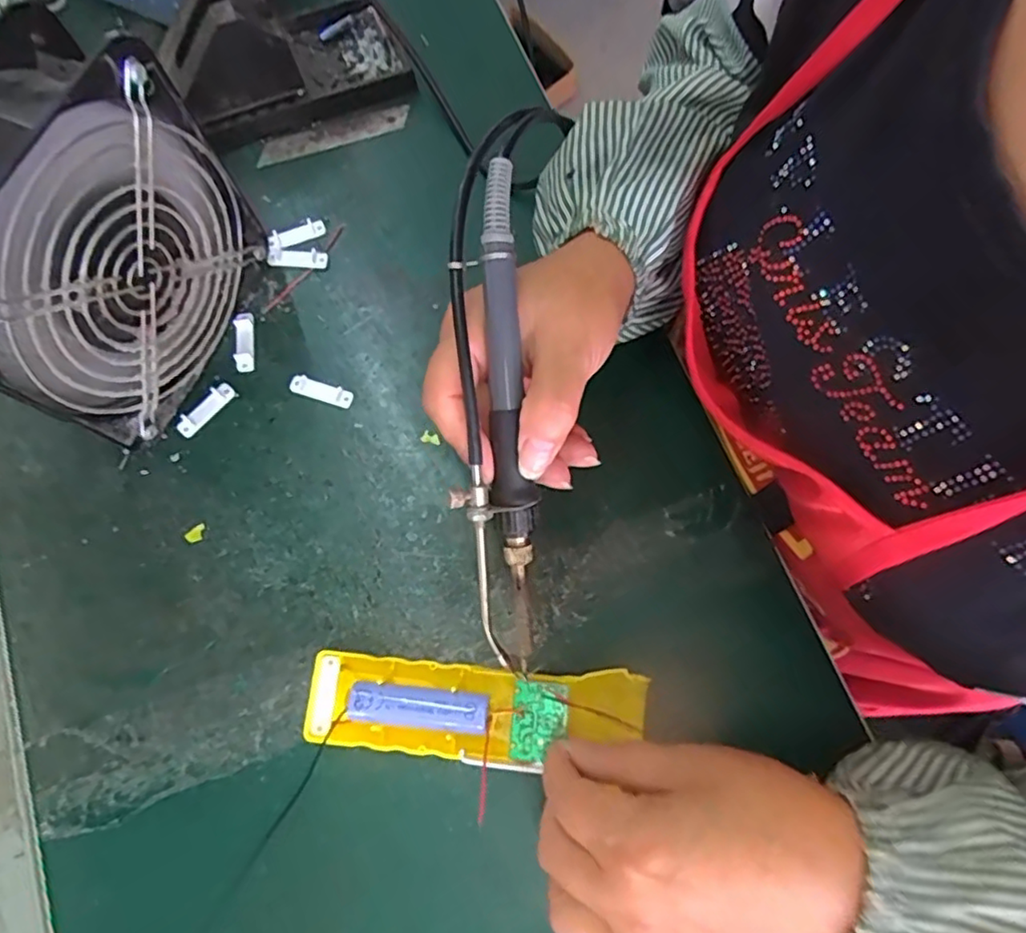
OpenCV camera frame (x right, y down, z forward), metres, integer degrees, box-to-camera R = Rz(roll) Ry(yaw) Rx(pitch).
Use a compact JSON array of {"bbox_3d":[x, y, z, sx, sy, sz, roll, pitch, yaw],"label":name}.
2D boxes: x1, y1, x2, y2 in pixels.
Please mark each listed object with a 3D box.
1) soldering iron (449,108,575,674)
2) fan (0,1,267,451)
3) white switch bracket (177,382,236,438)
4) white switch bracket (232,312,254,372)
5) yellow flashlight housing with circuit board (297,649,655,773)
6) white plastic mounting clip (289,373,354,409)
[{"bbox_3d":[-0.004,-0.026,0.250,0.038,0.021,0.218,-1,98,2],"label":"soldering iron"},{"bbox_3d":[-0.201,-0.101,0.303,0.061,0.152,0.147,23,76,7],"label":"fan"},{"bbox_3d":[-0.177,-0.033,0.360,0.010,0.006,0.037,38,78,10],"label":"white switch bracket"},{"bbox_3d":[-0.159,-0.076,0.370,0.011,0.006,0.039,-6,74,-1],"label":"white switch bracket"},{"bbox_3d":[-0.018,0.115,0.298,0.162,0.026,0.044,2,74,0],"label":"yellow flashlight housing with circuit board"},{"bbox_3d":[-0.111,-0.044,0.362,0.037,0.005,0.011,18,75,6],"label":"white plastic mounting clip"}]

